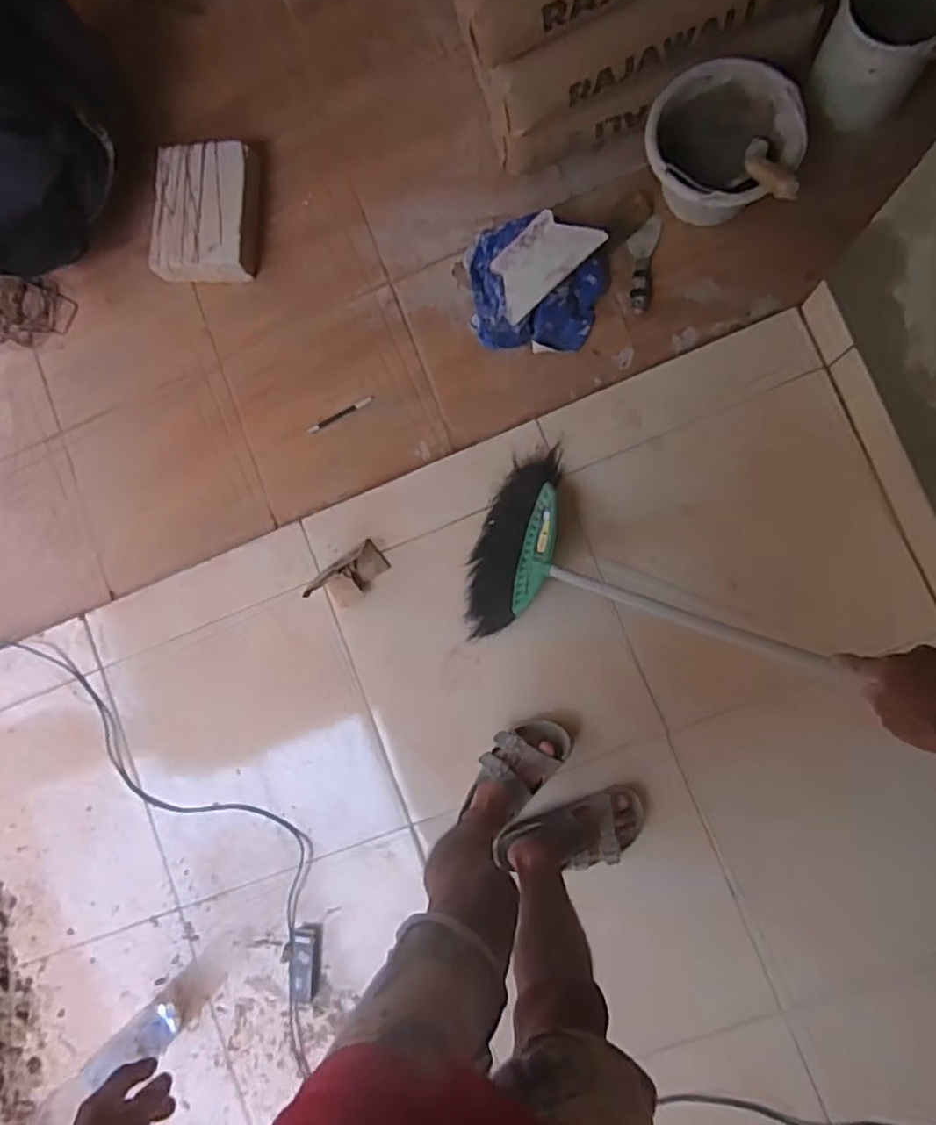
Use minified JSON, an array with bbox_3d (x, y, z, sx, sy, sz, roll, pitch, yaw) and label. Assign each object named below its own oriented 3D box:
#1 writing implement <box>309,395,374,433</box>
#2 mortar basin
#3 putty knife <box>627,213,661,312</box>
[{"bbox_3d":[-0.263,-0.308,1.364,0.150,0.015,0.016,-28,86,6],"label":"writing implement"},{"bbox_3d":[0.446,-0.740,1.185,0.255,0.163,0.262,0,87,7],"label":"mortar basin"},{"bbox_3d":[0.336,-0.580,1.274,0.057,0.015,0.186,9,90,7],"label":"putty knife"}]

